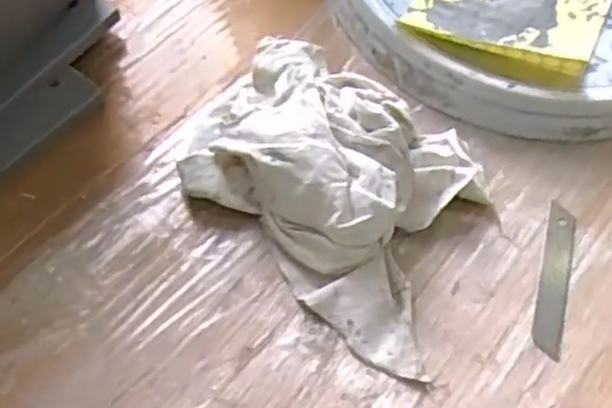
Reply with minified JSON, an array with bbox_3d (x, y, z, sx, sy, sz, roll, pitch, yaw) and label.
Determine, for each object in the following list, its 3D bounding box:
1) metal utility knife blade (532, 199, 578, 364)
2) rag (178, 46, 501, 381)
[{"bbox_3d":[0.147,0.042,0.457,0.019,0.004,0.099,16,60,5],"label":"metal utility knife blade"},{"bbox_3d":[0.028,-0.020,0.451,0.196,0.061,0.144,39,64,17],"label":"rag"}]

